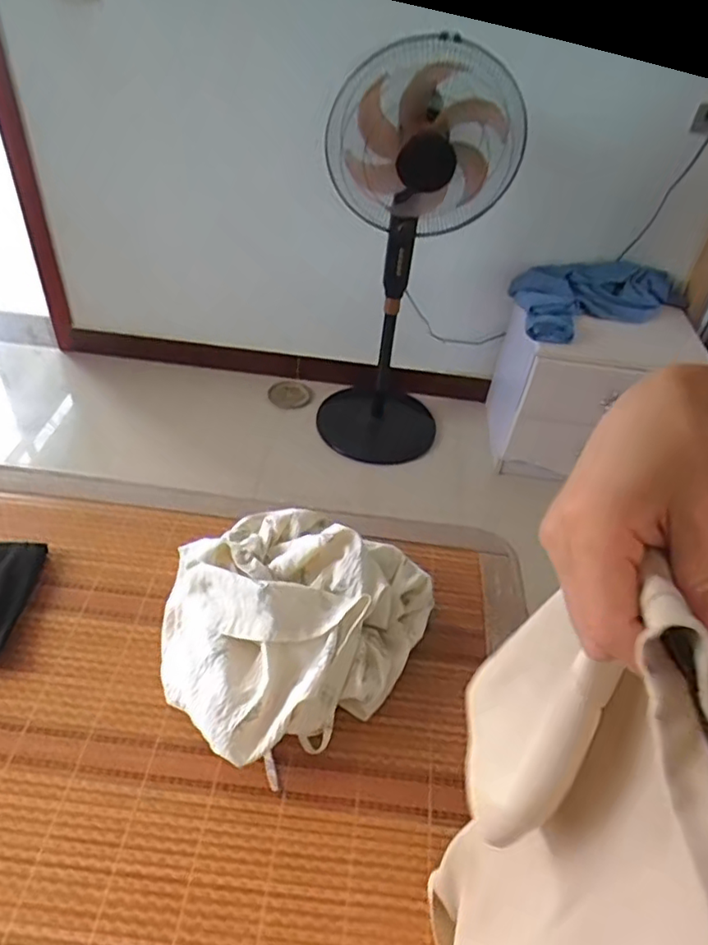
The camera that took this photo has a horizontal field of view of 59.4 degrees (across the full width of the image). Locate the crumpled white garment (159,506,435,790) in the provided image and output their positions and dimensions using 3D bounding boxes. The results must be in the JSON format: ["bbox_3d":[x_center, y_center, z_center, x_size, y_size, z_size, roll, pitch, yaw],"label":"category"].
[{"bbox_3d":[-0.087,0.184,0.813,0.304,0.120,0.328,4,44,-4],"label":"crumpled white garment"}]

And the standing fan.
[{"bbox_3d":[0.124,-0.512,1.610,0.396,1.051,0.349,6,44,-1],"label":"standing fan"}]

